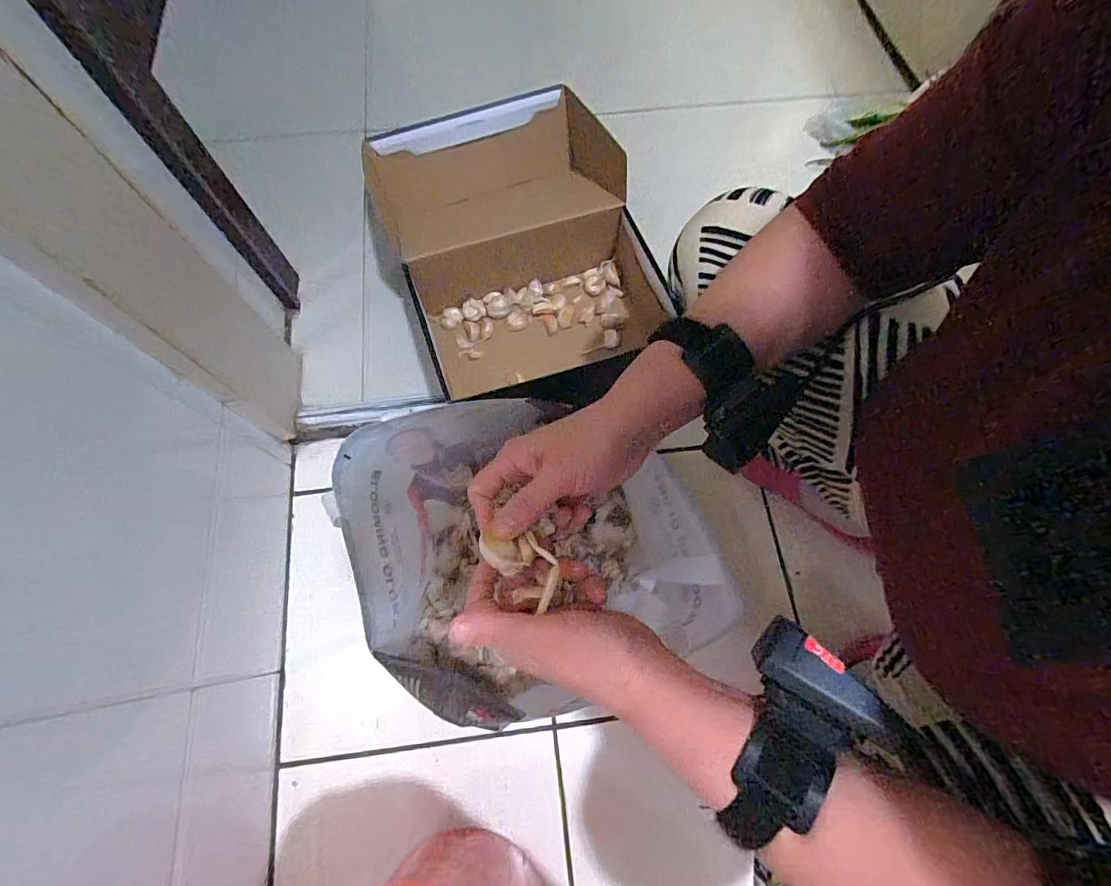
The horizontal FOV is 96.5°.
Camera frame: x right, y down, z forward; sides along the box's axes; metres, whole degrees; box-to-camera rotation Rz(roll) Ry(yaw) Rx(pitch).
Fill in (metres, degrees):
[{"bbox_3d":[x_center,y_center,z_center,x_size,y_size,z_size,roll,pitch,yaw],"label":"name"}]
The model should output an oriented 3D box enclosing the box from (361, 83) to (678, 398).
[{"bbox_3d":[-0.058,-0.280,0.681,0.318,0.119,0.349,-18,74,-6],"label":"box"}]

